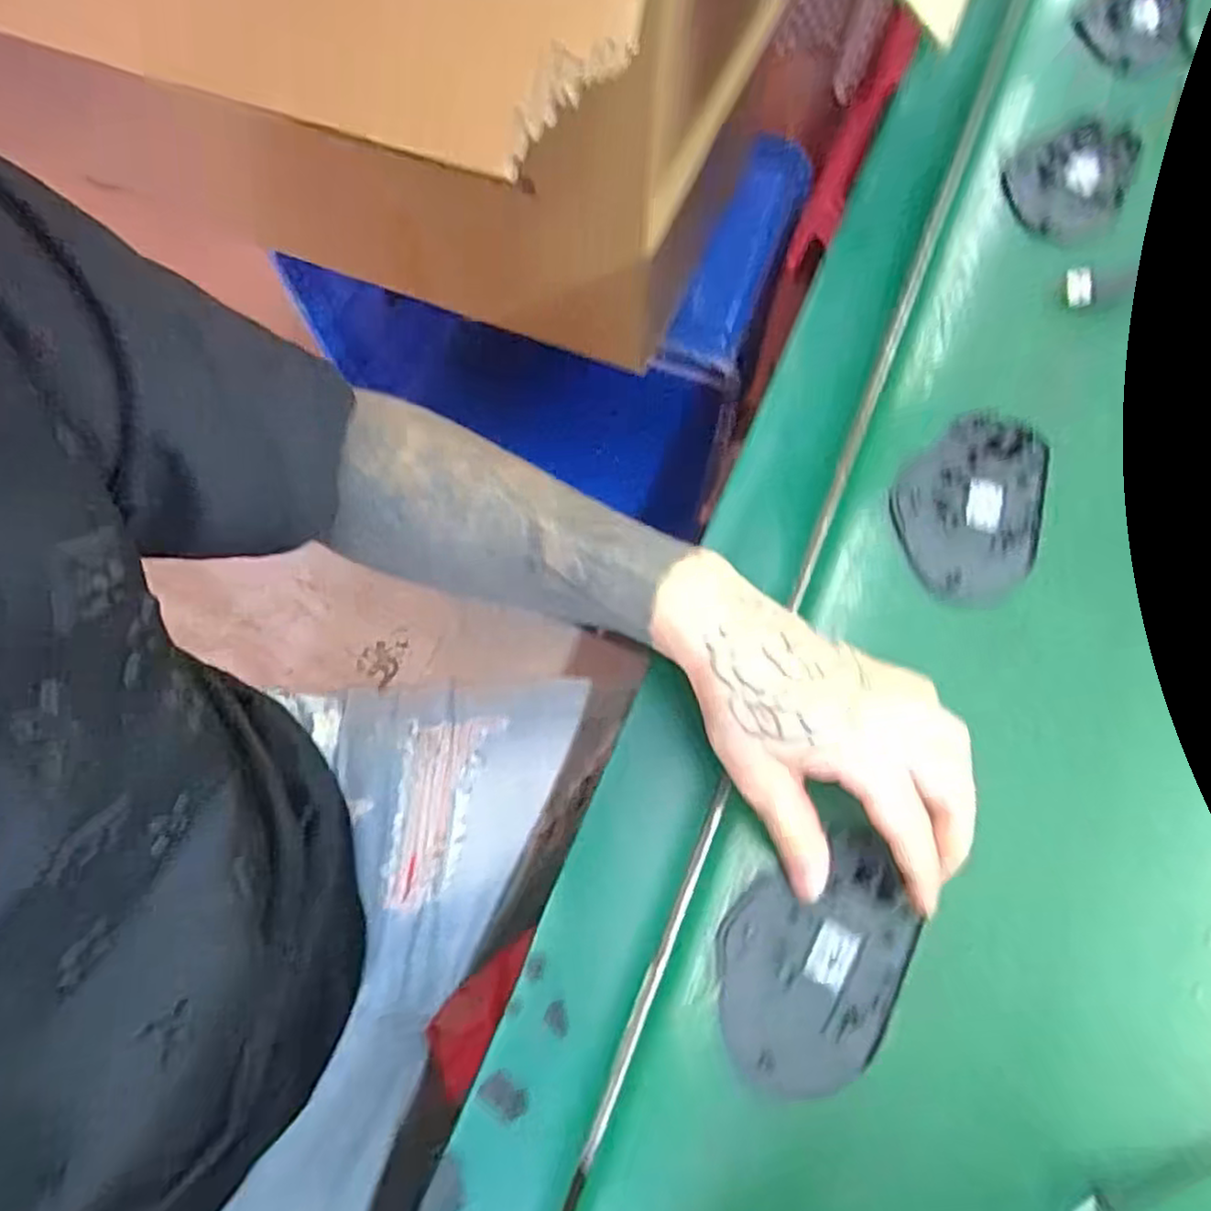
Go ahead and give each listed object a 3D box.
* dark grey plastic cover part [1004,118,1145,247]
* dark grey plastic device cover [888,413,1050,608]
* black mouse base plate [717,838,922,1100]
[{"bbox_3d":[0.309,-0.282,0.458,0.069,0.006,0.112,40,74,11],"label":"dark grey plastic cover part"},{"bbox_3d":[0.194,-0.055,0.372,0.074,0.006,0.110,18,71,7],"label":"dark grey plastic device cover"},{"bbox_3d":[0.090,0.152,0.300,0.071,0.014,0.105,38,74,11],"label":"black mouse base plate"}]

